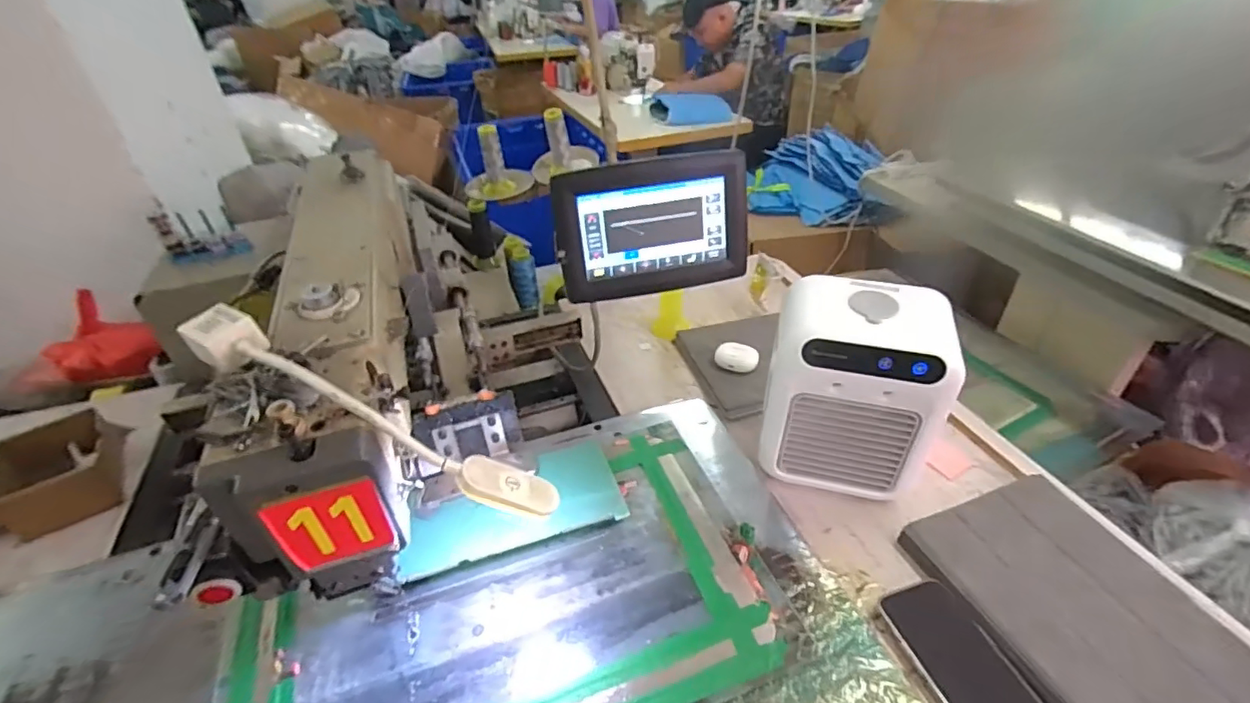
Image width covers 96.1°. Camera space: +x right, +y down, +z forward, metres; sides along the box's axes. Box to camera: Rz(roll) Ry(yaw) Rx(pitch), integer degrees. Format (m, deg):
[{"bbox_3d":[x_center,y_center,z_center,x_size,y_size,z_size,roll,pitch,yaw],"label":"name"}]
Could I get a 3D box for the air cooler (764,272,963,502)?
[{"bbox_3d":[0.232,0.040,0.581,0.159,0.204,0.101,8,38,14],"label":"air cooler"}]

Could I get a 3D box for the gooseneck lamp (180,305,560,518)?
[{"bbox_3d":[-0.192,0.040,0.415,0.321,0.052,0.051,28,42,2],"label":"gooseneck lamp"}]

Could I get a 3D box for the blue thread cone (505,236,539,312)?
[{"bbox_3d":[-0.198,-0.154,1.080,0.053,0.047,0.153,-11,81,-10],"label":"blue thread cone"}]

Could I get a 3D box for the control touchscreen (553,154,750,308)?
[{"bbox_3d":[0.028,-0.133,0.601,0.204,0.136,0.036,-10,23,-9],"label":"control touchscreen"}]

